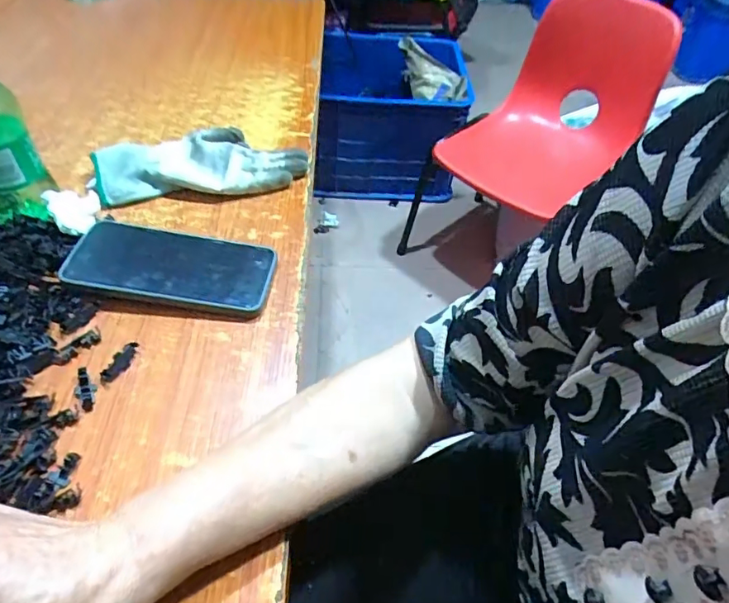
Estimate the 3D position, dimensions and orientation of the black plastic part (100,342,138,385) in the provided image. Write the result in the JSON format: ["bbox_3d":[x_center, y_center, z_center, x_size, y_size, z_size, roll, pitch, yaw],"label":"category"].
[{"bbox_3d":[-0.180,0.045,0.381,0.012,0.005,0.036,21,52,14],"label":"black plastic part"}]

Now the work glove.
[{"bbox_3d":[-0.165,-0.148,0.537,0.202,0.026,0.097,-11,52,-12],"label":"work glove"}]

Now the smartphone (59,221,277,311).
[{"bbox_3d":[-0.162,-0.033,0.440,0.164,0.013,0.080,11,46,-3],"label":"smartphone"}]

